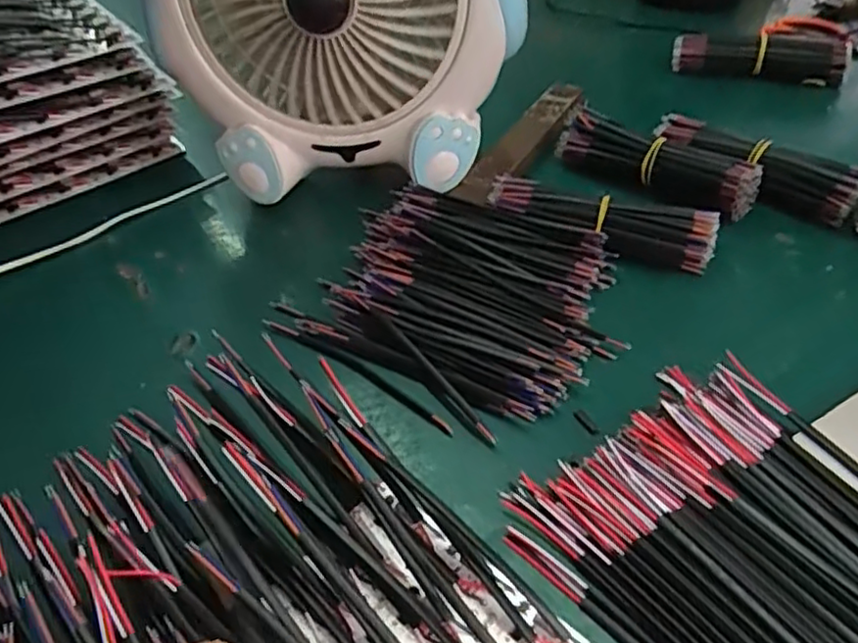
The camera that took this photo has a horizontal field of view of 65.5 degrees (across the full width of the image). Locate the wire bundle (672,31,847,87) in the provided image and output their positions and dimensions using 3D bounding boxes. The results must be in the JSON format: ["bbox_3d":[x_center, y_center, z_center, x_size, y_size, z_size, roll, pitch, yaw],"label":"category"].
[{"bbox_3d":[0.294,-0.239,0.595,0.141,0.031,0.045,7,46,15],"label":"wire bundle"}]

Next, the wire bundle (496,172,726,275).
[{"bbox_3d":[0.113,-0.064,0.443,0.144,0.036,0.032,14,48,21],"label":"wire bundle"}]

